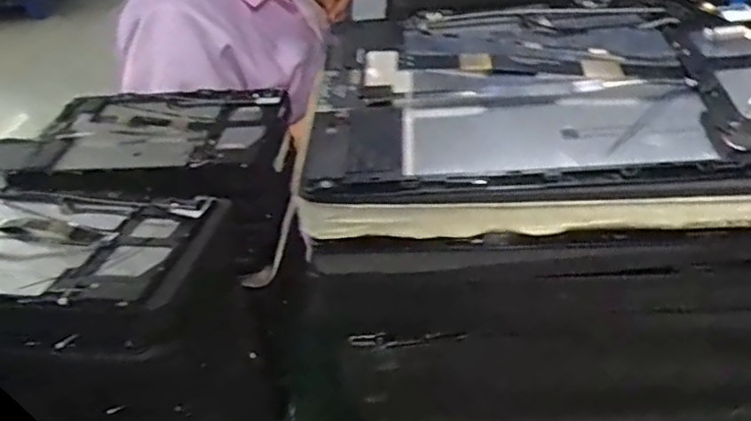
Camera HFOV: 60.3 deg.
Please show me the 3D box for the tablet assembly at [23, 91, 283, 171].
[{"bbox_3d":[-0.215,-0.084,0.647,0.233,0.016,0.146,-1,36,6],"label":"tablet assembly"}]

